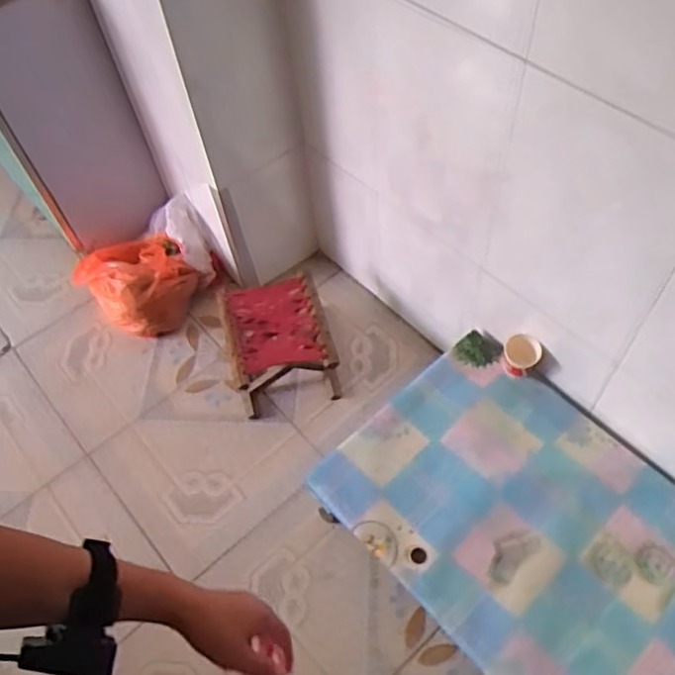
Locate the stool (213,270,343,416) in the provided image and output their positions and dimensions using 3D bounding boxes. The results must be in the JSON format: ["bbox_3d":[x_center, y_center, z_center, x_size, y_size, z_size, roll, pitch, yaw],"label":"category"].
[{"bbox_3d":[-0.141,0.011,1.553,0.236,0.163,0.280,-15,57,-5],"label":"stool"}]

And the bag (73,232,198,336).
[{"bbox_3d":[-0.531,-0.149,1.723,0.244,0.156,0.310,-40,62,-19],"label":"bag"}]

